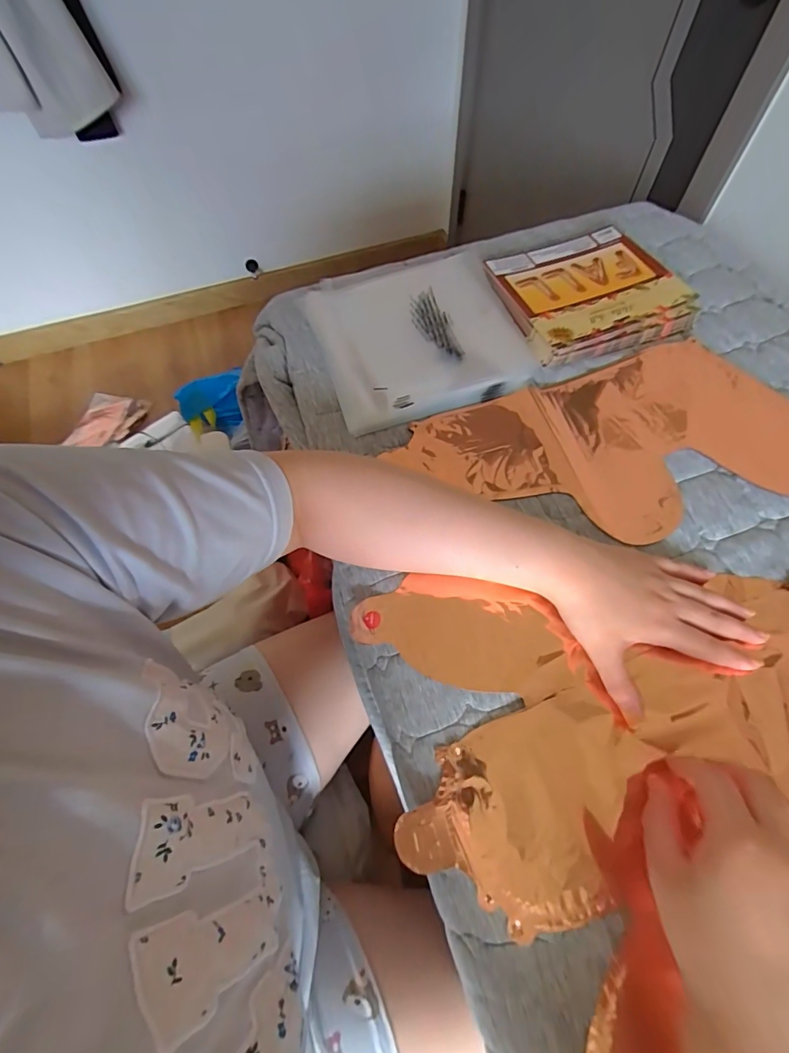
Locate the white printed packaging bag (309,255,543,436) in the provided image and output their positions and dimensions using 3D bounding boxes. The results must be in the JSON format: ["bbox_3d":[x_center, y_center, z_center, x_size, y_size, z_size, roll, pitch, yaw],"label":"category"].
[{"bbox_3d":[0.030,-0.220,0.526,0.222,0.033,0.210,-17,63,-8],"label":"white printed packaging bag"}]

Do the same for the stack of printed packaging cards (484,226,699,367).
[{"bbox_3d":[0.231,-0.284,0.556,0.213,0.028,0.180,-15,63,-7],"label":"stack of printed packaging cards"}]

